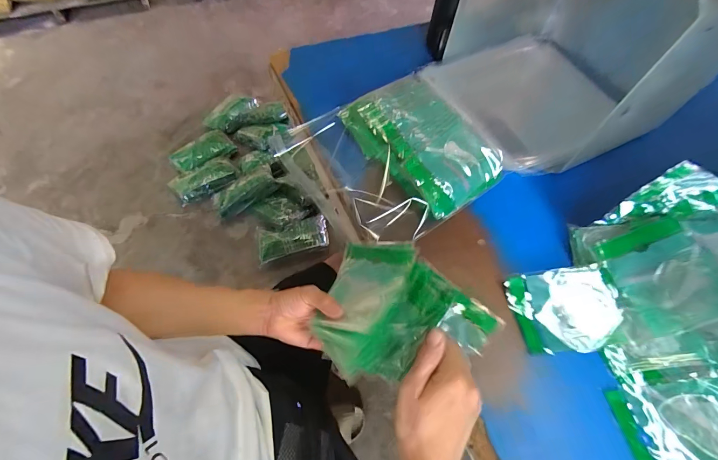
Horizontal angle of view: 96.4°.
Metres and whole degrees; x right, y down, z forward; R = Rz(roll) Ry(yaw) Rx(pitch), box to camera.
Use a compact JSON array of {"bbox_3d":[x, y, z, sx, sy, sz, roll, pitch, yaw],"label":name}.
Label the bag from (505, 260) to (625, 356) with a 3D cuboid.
[{"bbox_3d":[0.276,0.105,0.429,0.134,0.024,0.102,-7,58,-8],"label":"bag"}]

